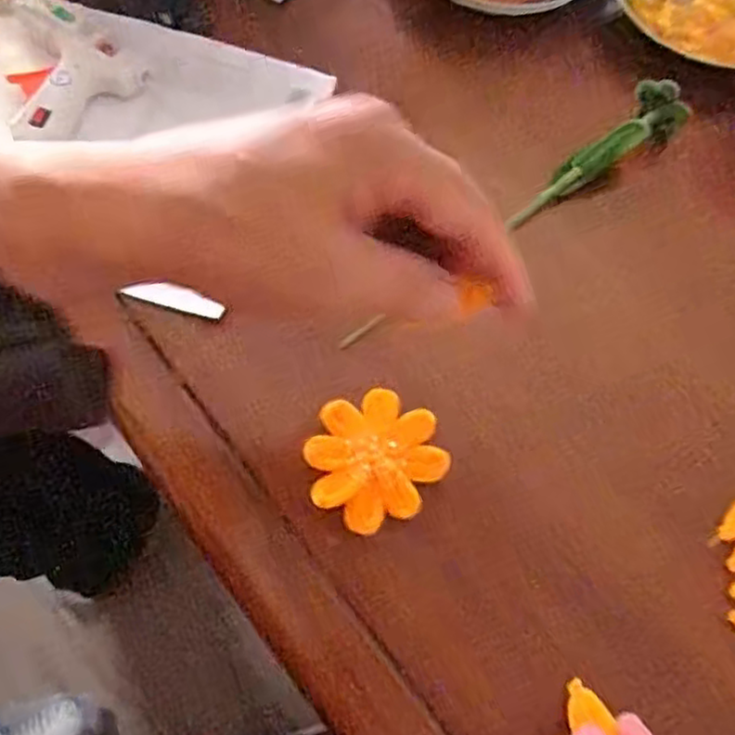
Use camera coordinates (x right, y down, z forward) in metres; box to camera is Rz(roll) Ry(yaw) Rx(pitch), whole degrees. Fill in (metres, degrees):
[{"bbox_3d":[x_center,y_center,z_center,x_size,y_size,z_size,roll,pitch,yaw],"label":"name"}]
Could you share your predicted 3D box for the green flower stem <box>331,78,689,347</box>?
[{"bbox_3d":[0.107,-0.096,0.453,0.292,0.030,0.045,-41,75,-17],"label":"green flower stem"}]

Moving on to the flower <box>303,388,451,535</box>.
[{"bbox_3d":[0.004,0.051,0.391,0.074,0.010,0.073,-17,69,-10],"label":"flower"}]

